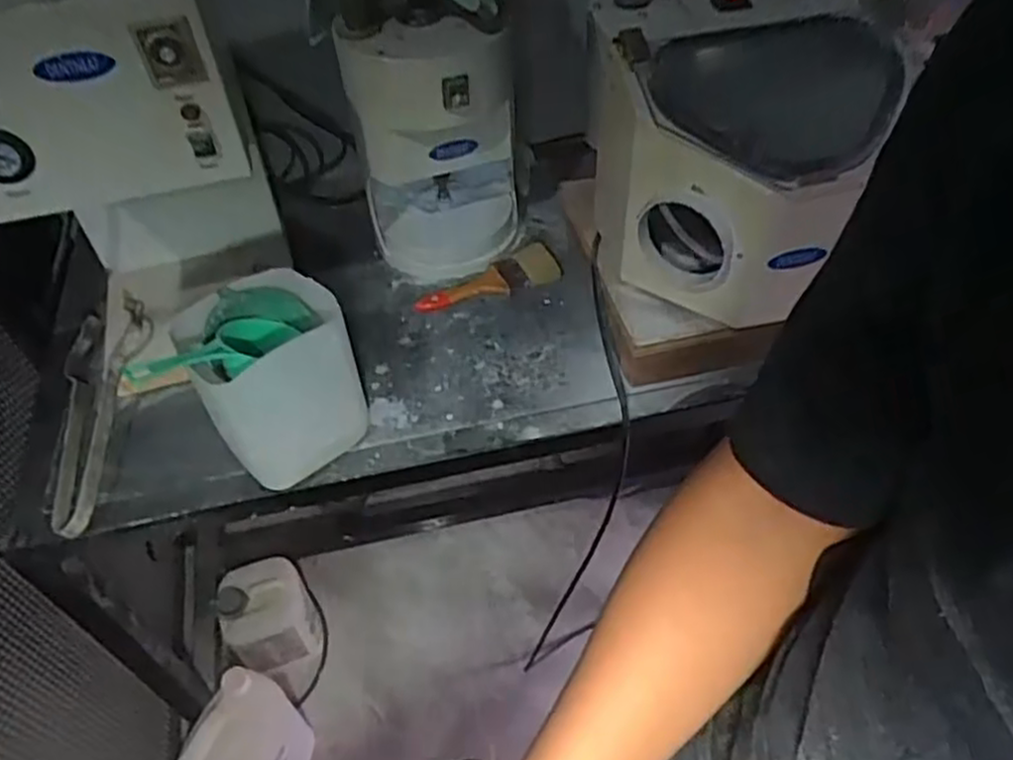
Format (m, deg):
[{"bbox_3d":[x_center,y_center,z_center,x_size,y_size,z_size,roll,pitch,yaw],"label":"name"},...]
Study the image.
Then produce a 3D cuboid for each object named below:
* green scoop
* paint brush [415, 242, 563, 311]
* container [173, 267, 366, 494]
[{"bbox_3d":[-0.277,-0.034,0.743,0.082,0.064,0.186,21,36,20],"label":"green scoop"},{"bbox_3d":[-0.019,-0.129,1.020,0.202,0.028,0.076,-24,52,-18],"label":"paint brush"},{"bbox_3d":[-0.238,-0.001,0.795,0.148,0.173,0.130,-26,52,-20],"label":"container"}]

